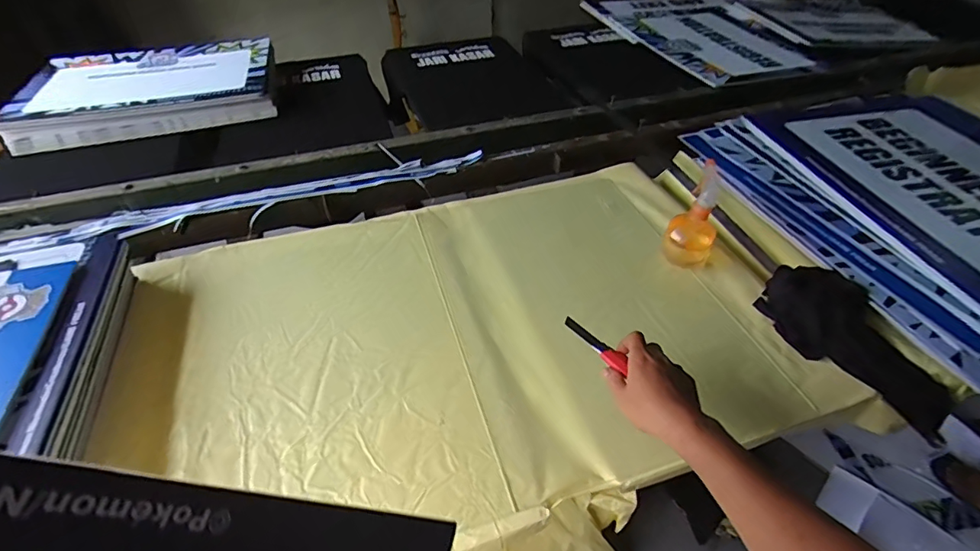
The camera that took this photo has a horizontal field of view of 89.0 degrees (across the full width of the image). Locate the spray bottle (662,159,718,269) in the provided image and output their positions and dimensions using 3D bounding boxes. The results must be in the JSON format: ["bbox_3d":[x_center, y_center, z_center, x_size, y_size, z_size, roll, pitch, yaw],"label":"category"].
[{"bbox_3d":[0.338,-0.094,0.818,0.069,0.172,0.069,-24,49,-23],"label":"spray bottle"}]

